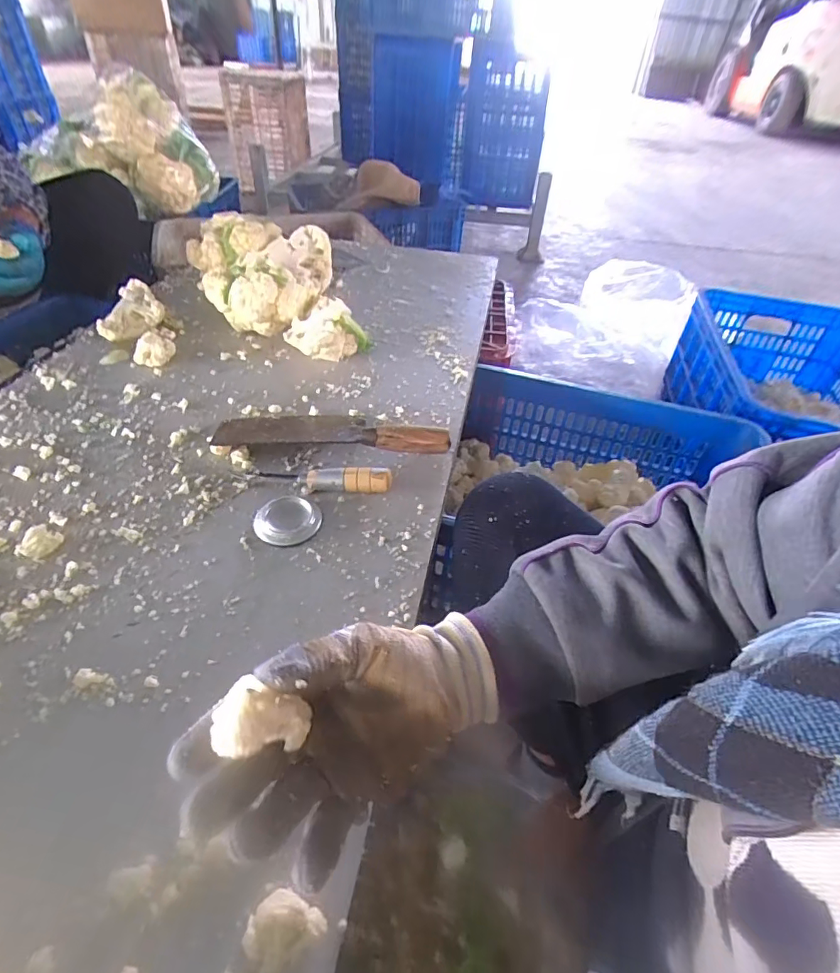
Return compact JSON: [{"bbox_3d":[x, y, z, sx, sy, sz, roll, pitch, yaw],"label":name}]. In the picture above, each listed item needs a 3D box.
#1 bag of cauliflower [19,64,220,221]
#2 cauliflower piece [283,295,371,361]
[{"bbox_3d":[-0.738,-0.834,1.220,0.387,0.261,0.170,5,43,2],"label":"bag of cauliflower"},{"bbox_3d":[-0.137,-0.226,0.721,0.095,0.071,0.097,35,52,30],"label":"cauliflower piece"}]

